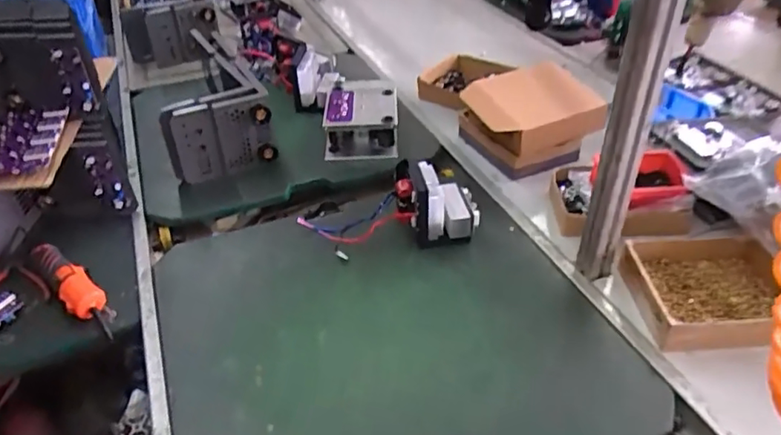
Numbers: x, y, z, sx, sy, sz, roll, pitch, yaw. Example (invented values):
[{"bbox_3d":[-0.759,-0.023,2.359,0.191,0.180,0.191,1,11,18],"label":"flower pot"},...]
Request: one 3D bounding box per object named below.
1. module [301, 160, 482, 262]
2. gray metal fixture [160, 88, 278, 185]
[{"bbox_3d":[-0.006,-0.007,1.030,0.301,0.116,0.140,-8,37,-6],"label":"module"},{"bbox_3d":[-0.357,-0.168,1.224,0.206,0.166,0.051,-16,24,-24],"label":"gray metal fixture"}]

